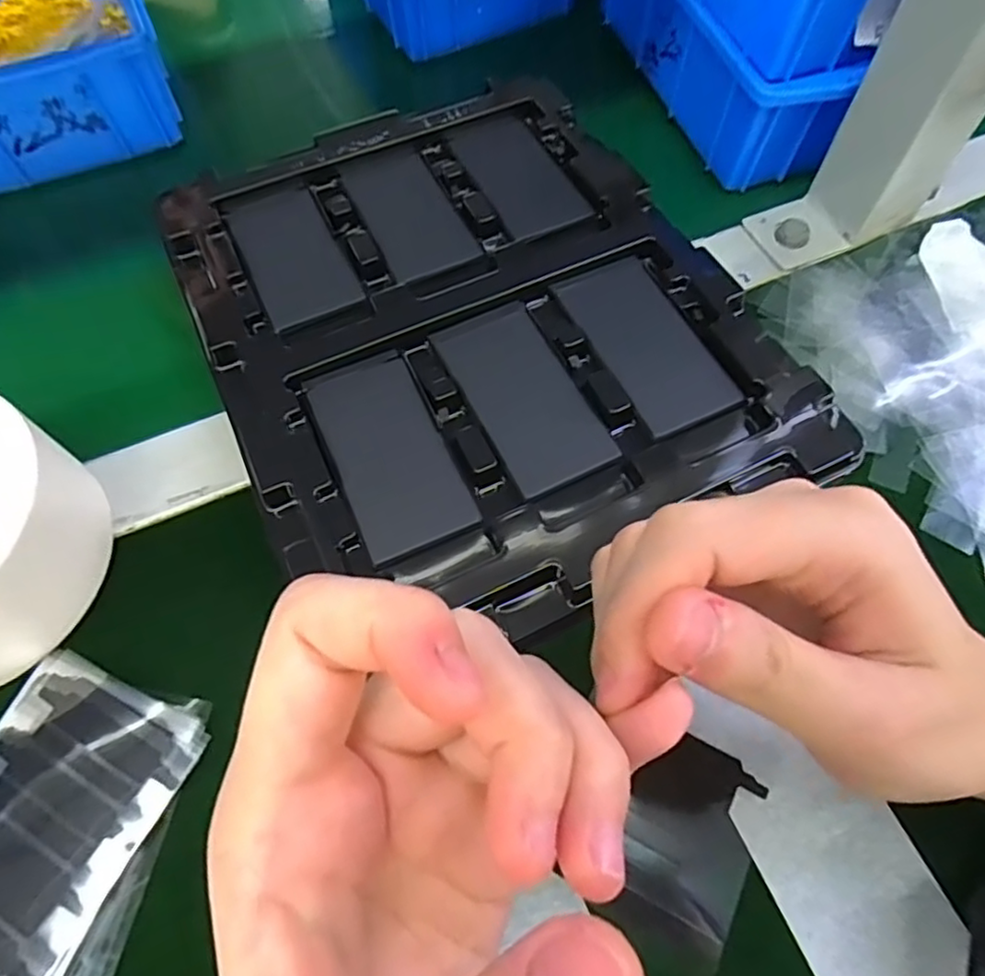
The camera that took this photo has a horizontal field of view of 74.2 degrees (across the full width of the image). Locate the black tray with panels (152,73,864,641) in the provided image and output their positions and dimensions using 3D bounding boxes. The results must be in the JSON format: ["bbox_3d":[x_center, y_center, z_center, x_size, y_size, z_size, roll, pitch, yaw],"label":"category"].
[{"bbox_3d":[-0.012,-0.077,0.294,0.218,0.032,0.271,-24,66,-11],"label":"black tray with panels"}]

